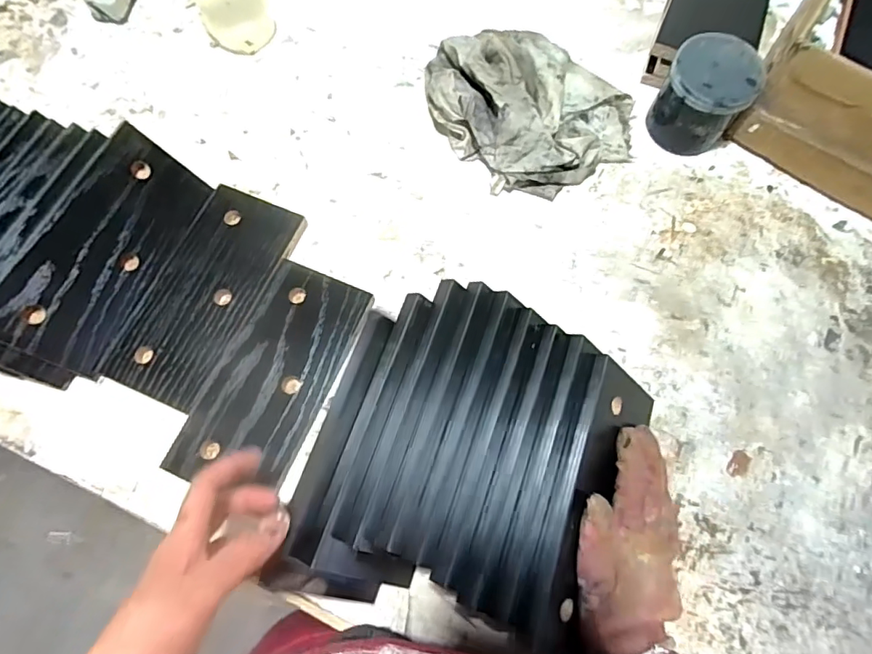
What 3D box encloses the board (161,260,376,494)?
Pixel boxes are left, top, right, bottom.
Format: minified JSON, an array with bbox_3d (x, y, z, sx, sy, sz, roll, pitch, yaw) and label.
[{"bbox_3d":[-0.138,0.040,0.434,0.098,0.015,0.195,23,74,7],"label":"board"}]

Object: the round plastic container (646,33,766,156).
[{"bbox_3d":[0.261,-0.225,0.501,0.076,0.074,0.076,0,72,0],"label":"round plastic container"}]

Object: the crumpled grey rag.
[{"bbox_3d":[0.099,-0.237,0.513,0.192,0.060,0.194,-30,75,-9],"label":"crumpled grey rag"}]

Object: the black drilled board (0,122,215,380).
[{"bbox_3d":[-0.282,-0.066,0.438,0.010,0.090,0.200,8,66,44],"label":"black drilled board"}]

